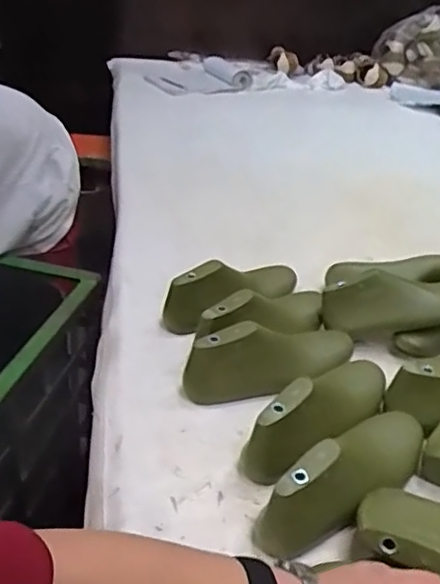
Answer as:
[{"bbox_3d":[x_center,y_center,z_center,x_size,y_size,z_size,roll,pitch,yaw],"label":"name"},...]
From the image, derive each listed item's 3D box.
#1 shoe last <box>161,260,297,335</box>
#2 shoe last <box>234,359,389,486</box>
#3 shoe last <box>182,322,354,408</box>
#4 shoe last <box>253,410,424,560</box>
[{"bbox_3d":[0.022,-0.008,0.930,0.100,0.083,0.245,26,38,31],"label":"shoe last"},{"bbox_3d":[0.130,0.134,0.731,0.088,0.092,0.246,26,38,31],"label":"shoe last"},{"bbox_3d":[0.084,0.081,0.809,0.263,0.084,0.074,-15,37,-29],"label":"shoe last"},{"bbox_3d":[0.149,0.191,0.652,0.083,0.089,0.245,30,40,35],"label":"shoe last"}]

